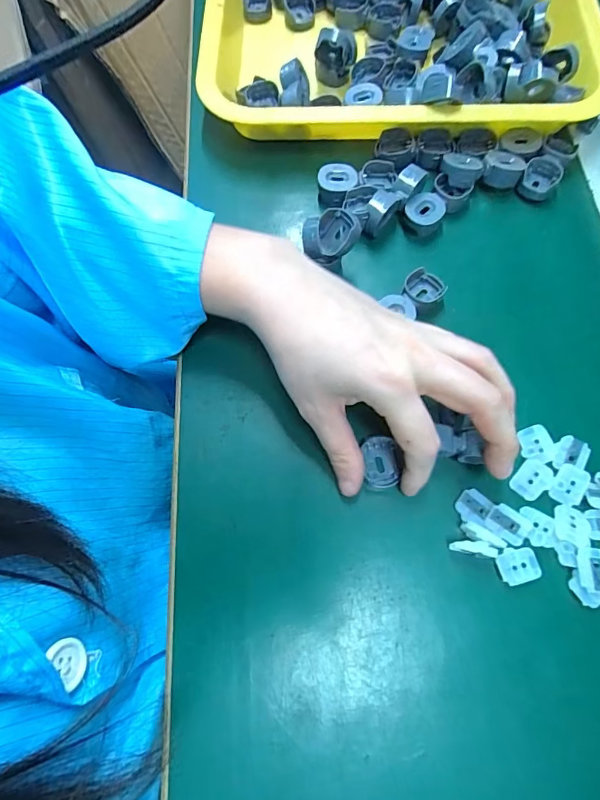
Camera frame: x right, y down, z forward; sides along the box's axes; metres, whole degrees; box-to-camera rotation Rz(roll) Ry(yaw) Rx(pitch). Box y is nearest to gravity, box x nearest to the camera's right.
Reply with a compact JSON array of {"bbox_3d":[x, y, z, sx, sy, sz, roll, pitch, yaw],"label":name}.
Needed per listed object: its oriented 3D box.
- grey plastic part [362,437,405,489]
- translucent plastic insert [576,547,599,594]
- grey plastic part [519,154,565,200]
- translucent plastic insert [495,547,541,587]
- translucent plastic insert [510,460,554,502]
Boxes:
[{"bbox_3d":[0.046,0.036,0.245,0.018,0.009,0.029,-5,70,-1],"label":"grey plastic part"},{"bbox_3d":[0.153,0.088,0.219,0.018,0.004,0.022,0,69,6],"label":"translucent plastic insert"},{"bbox_3d":[0.175,-0.161,0.312,0.025,0.017,0.031,32,73,12],"label":"grey plastic part"},{"bbox_3d":[0.116,0.087,0.226,0.022,0.004,0.017,-14,70,-5],"label":"translucent plastic insert"},{"bbox_3d":[0.132,0.045,0.242,0.017,0.006,0.022,37,74,13],"label":"translucent plastic insert"}]

